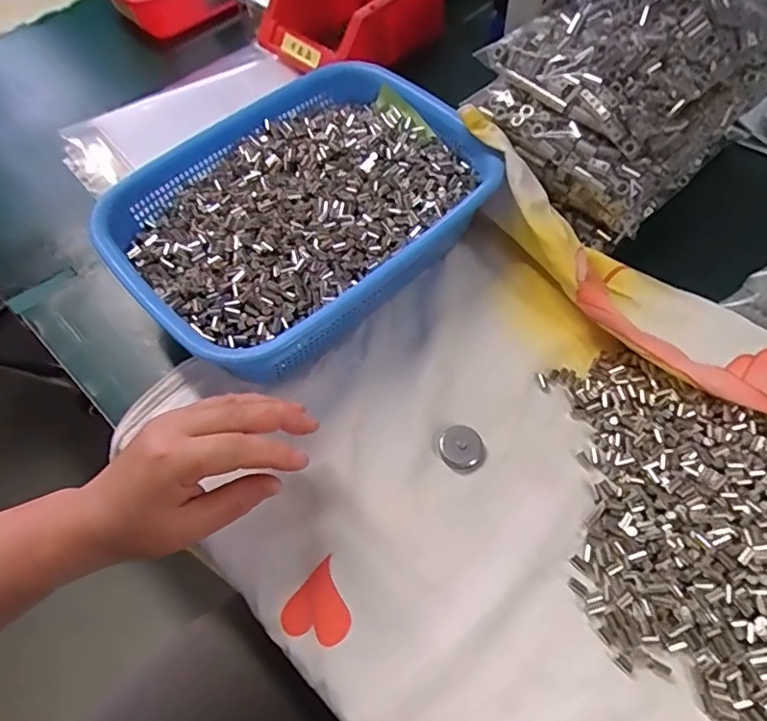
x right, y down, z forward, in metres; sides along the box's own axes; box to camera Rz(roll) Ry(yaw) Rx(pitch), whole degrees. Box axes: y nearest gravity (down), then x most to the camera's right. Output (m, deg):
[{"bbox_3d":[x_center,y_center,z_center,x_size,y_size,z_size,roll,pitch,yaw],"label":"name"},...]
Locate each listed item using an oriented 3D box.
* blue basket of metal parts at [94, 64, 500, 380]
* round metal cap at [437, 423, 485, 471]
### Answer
[{"bbox_3d":[-0.060,-0.118,0.454,0.293,0.076,0.210,-41,65,-18],"label":"blue basket of metal parts"},{"bbox_3d":[0.054,0.060,0.386,0.030,0.008,0.030,-2,60,3],"label":"round metal cap"}]

